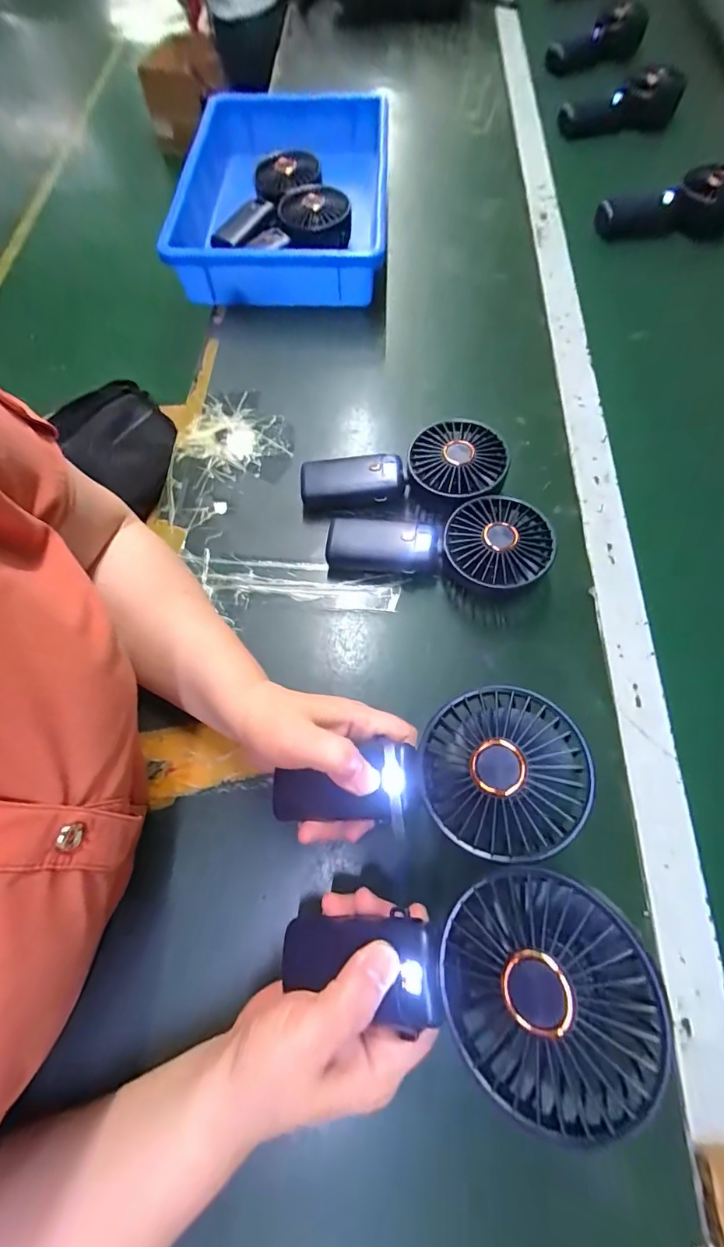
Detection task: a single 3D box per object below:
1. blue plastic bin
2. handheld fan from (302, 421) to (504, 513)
[{"bbox_3d":[-0.094,-0.543,0.565,0.241,0.064,0.371,2,66,1],"label":"blue plastic bin"},{"bbox_3d":[0.036,-0.138,0.408,0.178,0.050,0.091,5,67,2],"label":"handheld fan"}]

